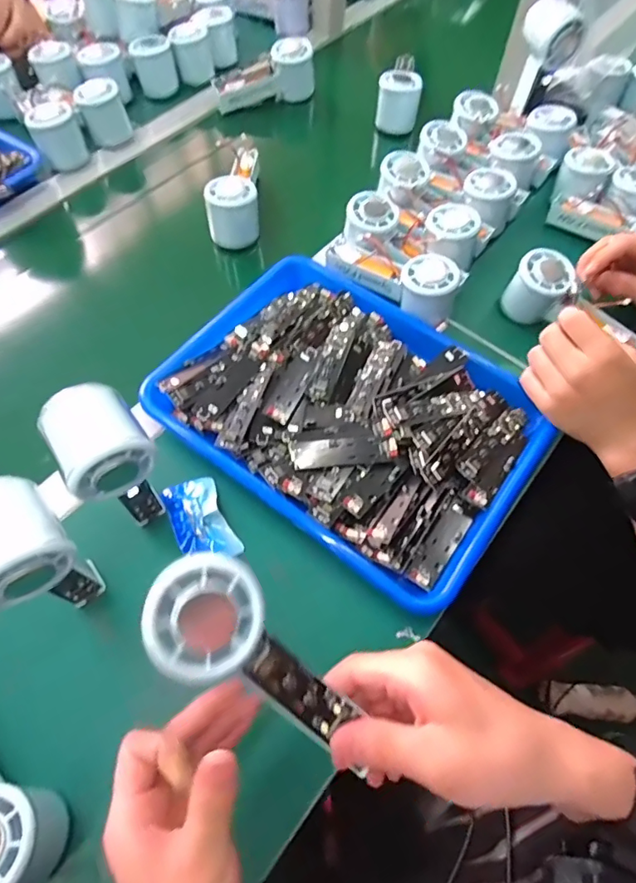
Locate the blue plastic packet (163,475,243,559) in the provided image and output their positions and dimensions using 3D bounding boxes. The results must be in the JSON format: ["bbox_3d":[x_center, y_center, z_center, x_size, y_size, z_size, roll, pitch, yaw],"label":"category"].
[{"bbox_3d":[-0.102,0.067,0.434,0.046,0.014,0.082,-24,65,-13],"label":"blue plastic packet"}]

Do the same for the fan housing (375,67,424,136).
[{"bbox_3d":[0.112,-0.471,0.699,0.058,0.062,0.044,13,62,6],"label":"fan housing"}]

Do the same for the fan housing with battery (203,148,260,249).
[{"bbox_3d":[-0.099,-0.299,0.601,0.058,0.063,0.115,-2,62,-2],"label":"fan housing with battery"}]

